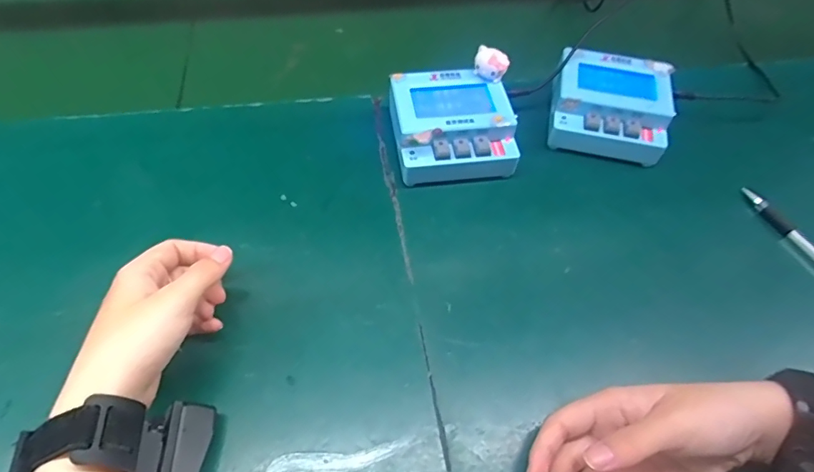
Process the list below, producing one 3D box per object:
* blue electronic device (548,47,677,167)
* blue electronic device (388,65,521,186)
[{"bbox_3d":[0.190,-0.121,0.471,0.104,0.059,0.092,14,56,7],"label":"blue electronic device"},{"bbox_3d":[0.038,-0.097,0.446,0.101,0.057,0.099,-7,56,-8],"label":"blue electronic device"}]

